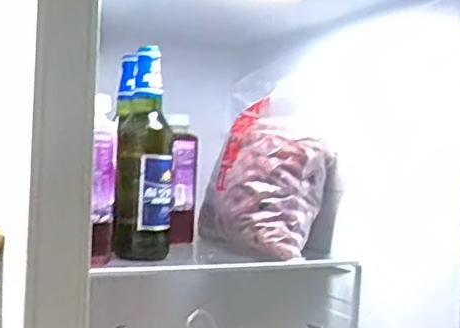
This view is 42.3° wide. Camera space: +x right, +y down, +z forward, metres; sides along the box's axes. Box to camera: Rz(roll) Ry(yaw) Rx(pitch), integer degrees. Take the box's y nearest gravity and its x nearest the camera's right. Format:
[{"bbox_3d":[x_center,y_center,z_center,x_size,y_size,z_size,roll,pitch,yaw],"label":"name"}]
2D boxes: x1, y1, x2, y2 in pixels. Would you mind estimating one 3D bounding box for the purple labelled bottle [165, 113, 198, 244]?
[{"bbox_3d":[-0.078,0.024,0.903,0.053,0.184,0.047,2,2,-12],"label":"purple labelled bottle"}]

